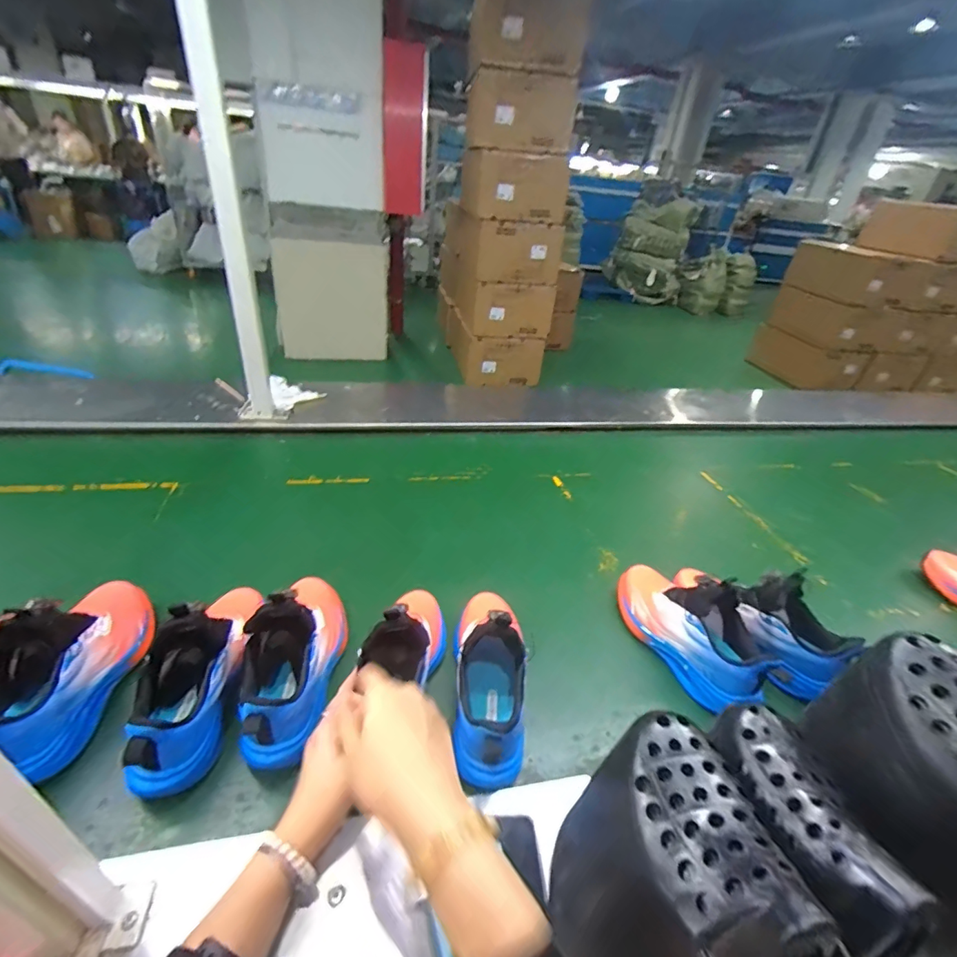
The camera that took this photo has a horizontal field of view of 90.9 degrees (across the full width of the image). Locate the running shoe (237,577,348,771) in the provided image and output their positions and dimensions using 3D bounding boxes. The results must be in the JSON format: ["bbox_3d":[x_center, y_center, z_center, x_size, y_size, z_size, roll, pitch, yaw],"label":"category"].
[{"bbox_3d":[-0.209,0.182,0.540,0.089,0.123,0.230,2,33,-4],"label":"running shoe"}]

